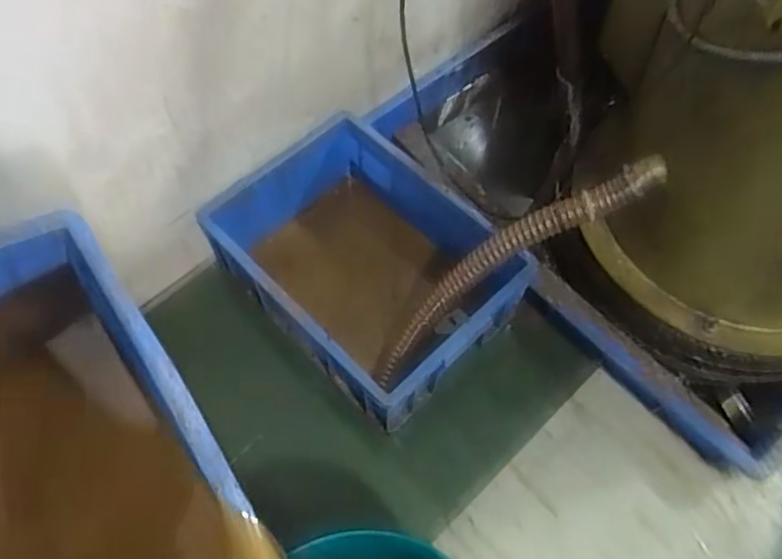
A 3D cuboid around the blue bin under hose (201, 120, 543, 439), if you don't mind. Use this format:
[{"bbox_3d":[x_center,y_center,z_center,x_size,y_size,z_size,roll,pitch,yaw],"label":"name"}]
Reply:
[{"bbox_3d":[-0.037,-0.031,1.160,0.370,0.190,0.477,-39,69,-21],"label":"blue bin under hose"}]

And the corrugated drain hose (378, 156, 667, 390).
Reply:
[{"bbox_3d":[0.177,-0.020,1.029,0.548,0.040,0.110,-36,58,21],"label":"corrugated drain hose"}]

